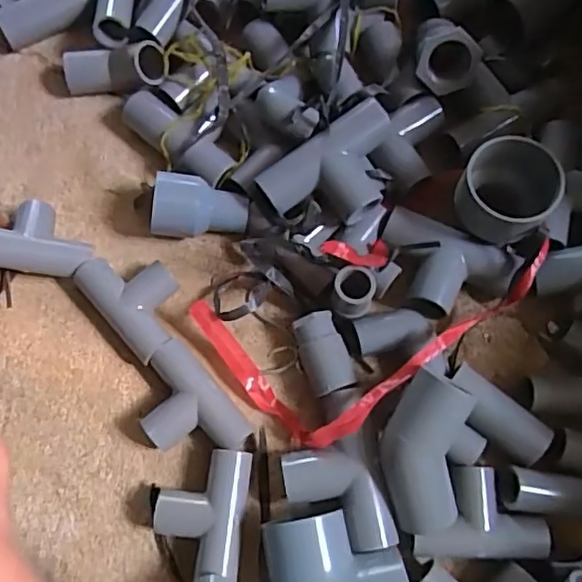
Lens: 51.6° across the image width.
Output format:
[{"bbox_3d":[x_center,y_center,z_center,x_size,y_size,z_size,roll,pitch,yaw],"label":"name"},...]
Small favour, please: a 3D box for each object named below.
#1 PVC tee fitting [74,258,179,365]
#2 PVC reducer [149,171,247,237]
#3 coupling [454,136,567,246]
[{"bbox_3d":[-0.113,0.005,0.448,0.055,0.031,0.085,-40,77,-10],"label":"PVC tee fitting"},{"bbox_3d":[-0.068,-0.061,0.461,0.070,0.038,0.042,1,74,1],"label":"PVC reducer"},{"bbox_3d":[0.150,-0.068,0.428,0.061,0.059,0.064,0,74,1],"label":"coupling"}]

